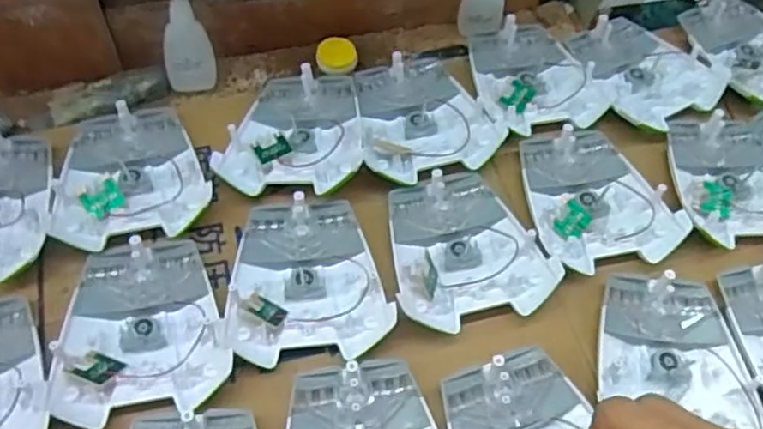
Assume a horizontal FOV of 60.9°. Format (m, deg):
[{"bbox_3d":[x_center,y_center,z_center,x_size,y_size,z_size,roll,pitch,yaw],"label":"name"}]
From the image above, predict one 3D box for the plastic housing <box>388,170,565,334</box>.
[{"bbox_3d":[0.051,0.018,0.418,0.094,0.019,0.106,-13,61,-12],"label":"plastic housing"}]

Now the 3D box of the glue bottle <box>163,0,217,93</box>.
[{"bbox_3d":[-0.146,-0.133,0.480,0.035,0.089,0.015,-7,30,-7],"label":"glue bottle"}]

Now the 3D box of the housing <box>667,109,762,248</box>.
[{"bbox_3d":[0.255,-0.028,0.463,0.093,0.021,0.108,1,59,-5],"label":"housing"}]

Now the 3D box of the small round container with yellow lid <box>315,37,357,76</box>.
[{"bbox_3d":[-0.035,-0.125,0.515,0.032,0.013,0.028,4,59,-3],"label":"small round container with yellow lid"}]

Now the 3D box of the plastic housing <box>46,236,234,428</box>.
[{"bbox_3d":[-0.140,0.062,0.381,0.092,0.019,0.109,-8,60,-9],"label":"plastic housing"}]

